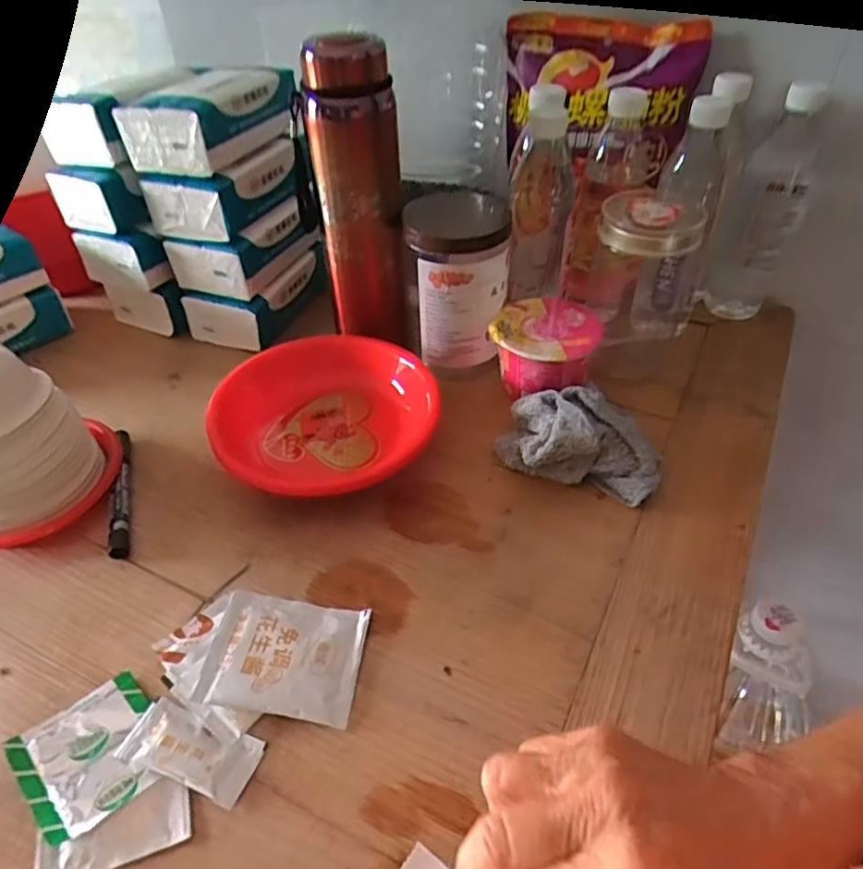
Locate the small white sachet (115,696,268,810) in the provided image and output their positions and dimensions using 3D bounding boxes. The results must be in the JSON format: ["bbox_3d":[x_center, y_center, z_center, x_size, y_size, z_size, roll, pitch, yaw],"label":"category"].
[{"bbox_3d":[-0.141,0.184,0.371,0.078,0.007,0.037,14,46,15],"label":"small white sachet"}]

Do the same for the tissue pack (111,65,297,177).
[{"bbox_3d":[-0.204,-0.297,0.587,0.102,0.061,0.140,16,47,17],"label":"tissue pack"}]

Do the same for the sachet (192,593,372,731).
[{"bbox_3d":[-0.094,0.142,0.410,0.095,0.014,0.076,5,44,6],"label":"sachet"}]

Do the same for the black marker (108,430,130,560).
[{"bbox_3d":[-0.252,0.044,0.516,0.014,0.017,0.136,-12,45,-11],"label":"black marker"}]

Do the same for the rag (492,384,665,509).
[{"bbox_3d":[0.125,-0.002,0.528,0.132,0.051,0.102,11,45,12],"label":"rag"}]

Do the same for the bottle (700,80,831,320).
[{"bbox_3d":[0.324,-0.217,0.614,0.056,0.217,0.069,29,51,27],"label":"bottle"}]

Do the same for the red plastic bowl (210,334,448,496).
[{"bbox_3d":[-0.093,-0.023,0.552,0.195,0.068,0.151,-24,49,-22],"label":"red plastic bowl"}]

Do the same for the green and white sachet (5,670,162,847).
[{"bbox_3d":[-0.198,0.187,0.370,0.072,0.013,0.077,-33,53,-29],"label":"green and white sachet"}]

